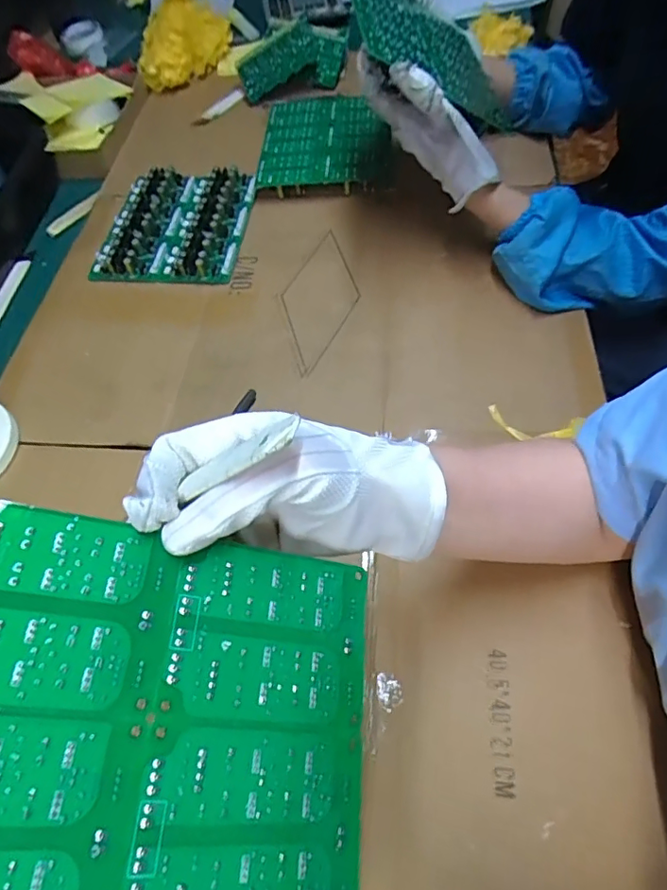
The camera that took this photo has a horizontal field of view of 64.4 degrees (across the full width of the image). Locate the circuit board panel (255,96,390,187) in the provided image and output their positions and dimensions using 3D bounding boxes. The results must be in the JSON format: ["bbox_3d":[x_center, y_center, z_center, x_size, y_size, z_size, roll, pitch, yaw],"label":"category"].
[{"bbox_3d":[-0.013,-0.434,0.748,0.176,0.023,0.209,0,59,5],"label":"circuit board panel"}]

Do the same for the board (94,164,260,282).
[{"bbox_3d":[-0.199,-0.287,0.673,0.174,0.018,0.195,2,58,7],"label":"board"}]

